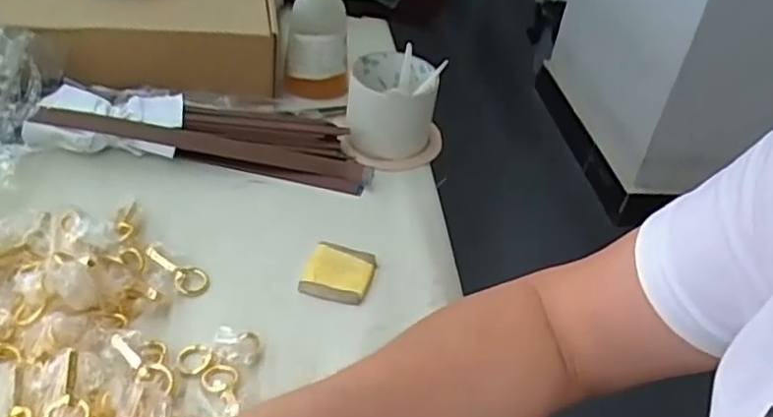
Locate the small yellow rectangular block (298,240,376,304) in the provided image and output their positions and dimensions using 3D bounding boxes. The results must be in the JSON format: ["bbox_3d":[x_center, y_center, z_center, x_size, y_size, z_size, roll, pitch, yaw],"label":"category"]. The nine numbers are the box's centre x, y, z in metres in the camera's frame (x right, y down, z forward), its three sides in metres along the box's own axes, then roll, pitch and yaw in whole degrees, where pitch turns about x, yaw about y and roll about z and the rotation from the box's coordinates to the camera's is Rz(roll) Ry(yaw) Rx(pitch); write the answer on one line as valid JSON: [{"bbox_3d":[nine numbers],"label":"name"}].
[{"bbox_3d":[-0.035,0.046,0.486,0.048,0.013,0.049,13,37,7],"label":"small yellow rectangular block"}]

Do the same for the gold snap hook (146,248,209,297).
[{"bbox_3d":[-0.146,0.043,0.463,0.048,0.011,0.022,35,40,2],"label":"gold snap hook"}]

